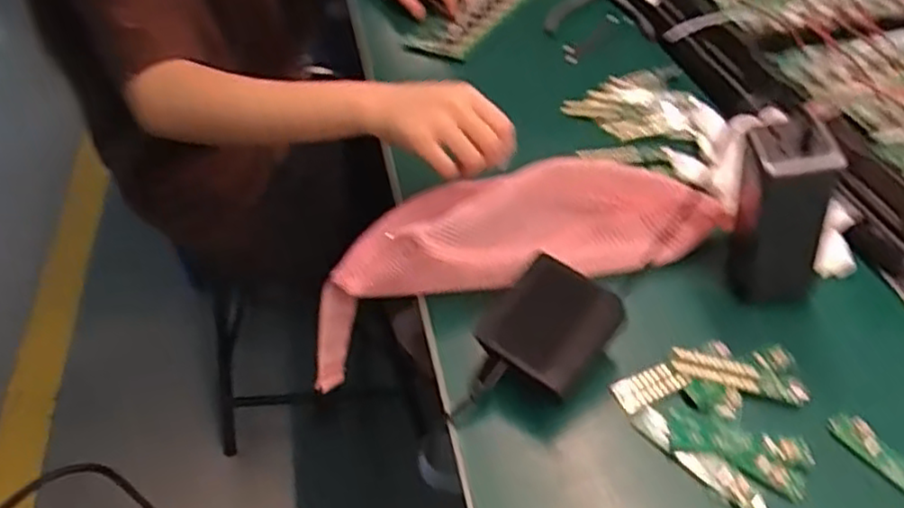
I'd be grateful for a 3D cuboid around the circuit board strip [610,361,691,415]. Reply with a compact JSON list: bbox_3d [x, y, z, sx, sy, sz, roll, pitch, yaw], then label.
[{"bbox_3d":[0.133,0.089,0.471,0.048,0.004,0.024,-27,63,-9],"label":"circuit board strip"}]

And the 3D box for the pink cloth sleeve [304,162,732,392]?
[{"bbox_3d":[0.036,0.010,0.571,0.345,0.134,0.075,-16,45,6],"label":"pink cloth sleeve"}]

